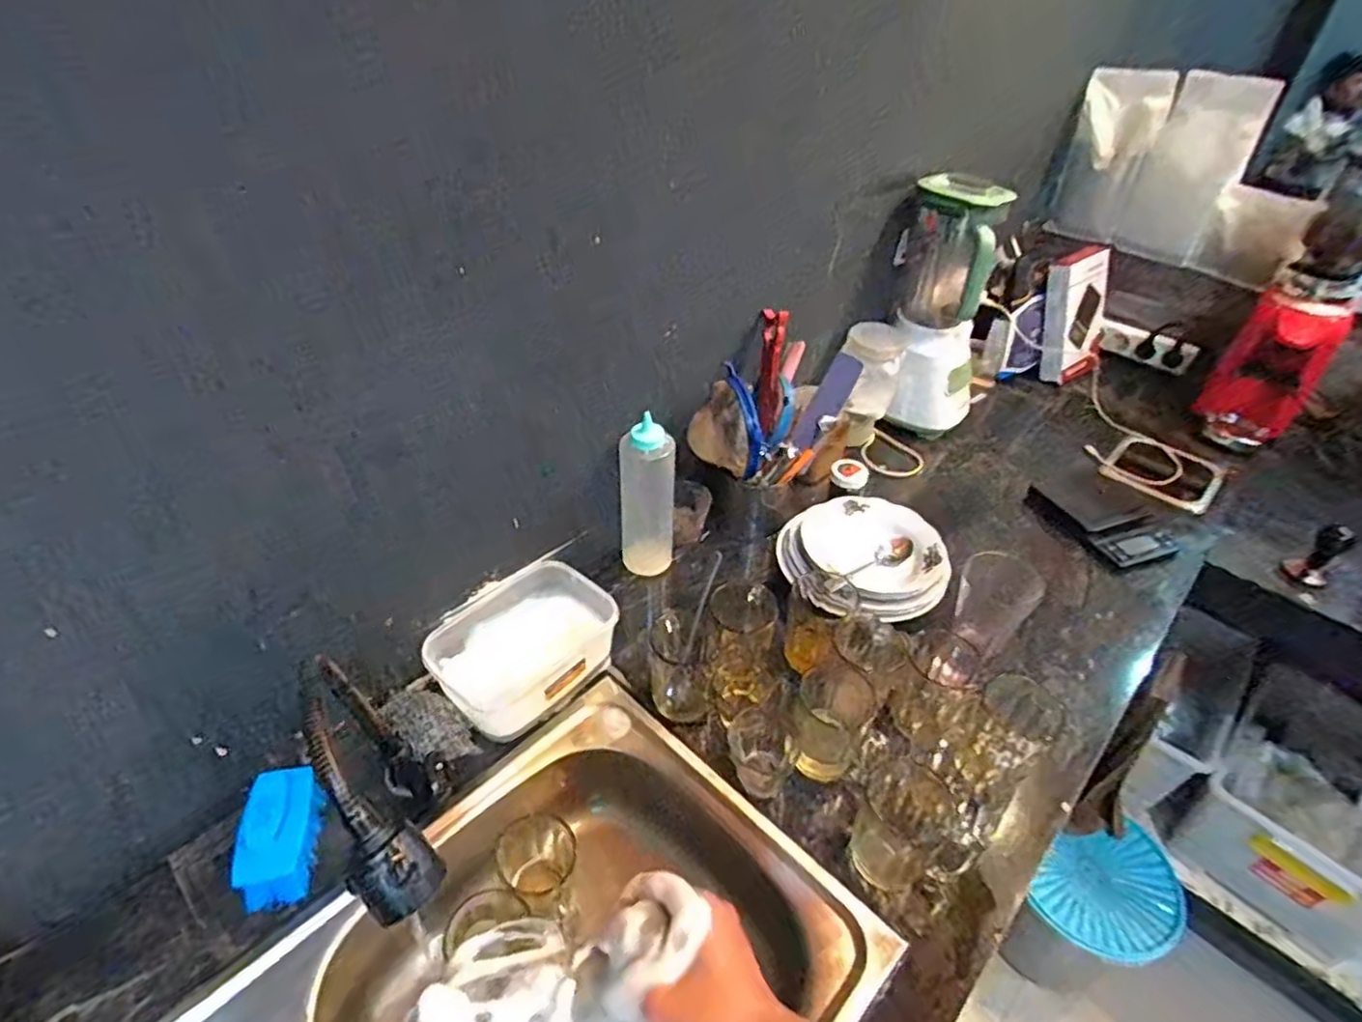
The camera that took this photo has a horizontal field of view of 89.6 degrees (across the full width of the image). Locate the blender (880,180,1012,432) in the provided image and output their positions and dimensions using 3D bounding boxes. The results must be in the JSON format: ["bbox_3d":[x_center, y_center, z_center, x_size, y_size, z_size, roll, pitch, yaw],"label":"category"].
[{"bbox_3d":[0.419,-0.316,1.120,0.182,0.380,0.150,18,43,17],"label":"blender"}]

